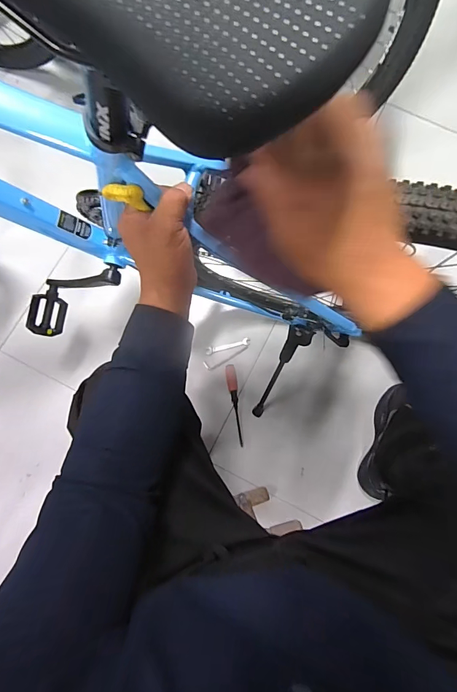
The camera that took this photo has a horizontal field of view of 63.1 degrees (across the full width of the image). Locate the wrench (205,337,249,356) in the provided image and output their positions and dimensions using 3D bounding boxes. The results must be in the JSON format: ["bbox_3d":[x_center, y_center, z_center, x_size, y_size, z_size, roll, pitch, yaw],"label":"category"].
[{"bbox_3d":[-0.001,0.000,0.994,0.118,0.005,0.022,-13,78,-5],"label":"wrench"}]

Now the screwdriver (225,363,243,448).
[{"bbox_3d":[0.019,0.148,0.950,0.026,0.022,0.204,-9,78,-4],"label":"screwdriver"}]

